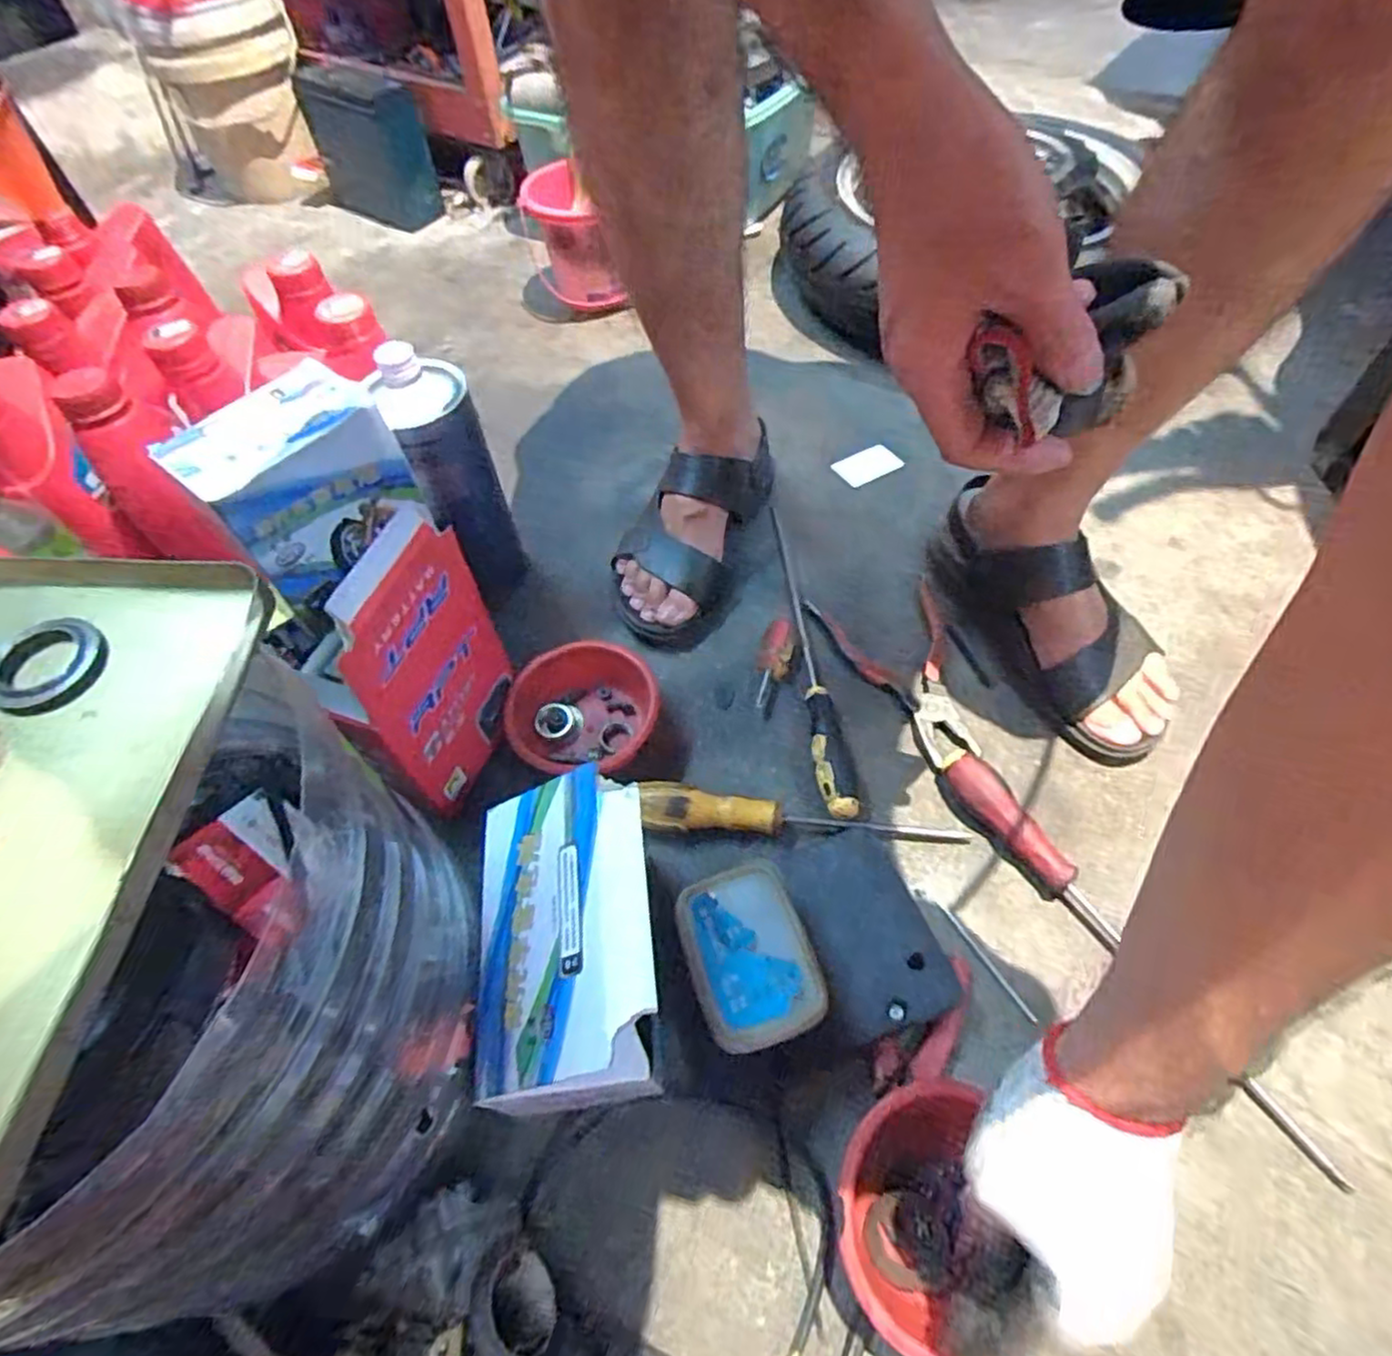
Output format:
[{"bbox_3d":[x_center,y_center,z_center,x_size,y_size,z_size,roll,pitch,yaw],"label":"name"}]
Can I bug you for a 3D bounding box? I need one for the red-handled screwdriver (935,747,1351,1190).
[{"bbox_3d":[0.268,0.168,0.461,0.027,0.034,0.305,-29,59,-15],"label":"red-handled screwdriver"}]

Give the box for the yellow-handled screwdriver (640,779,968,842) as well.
[{"bbox_3d":[0.076,0.100,0.506,0.232,0.030,0.030,3,56,6],"label":"yellow-handled screwdriver"}]

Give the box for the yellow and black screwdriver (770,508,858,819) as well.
[{"bbox_3d":[0.095,-0.035,0.610,0.026,0.031,0.329,-5,56,1],"label":"yellow and black screwdriver"}]

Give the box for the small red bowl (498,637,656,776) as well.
[{"bbox_3d":[-0.086,0.023,0.562,0.112,0.043,0.102,-2,56,3],"label":"small red bowl"}]

